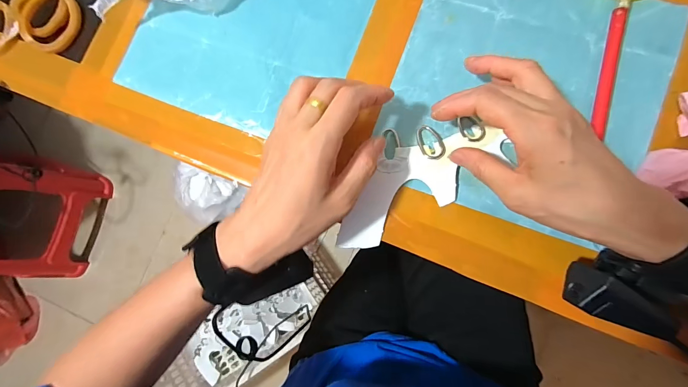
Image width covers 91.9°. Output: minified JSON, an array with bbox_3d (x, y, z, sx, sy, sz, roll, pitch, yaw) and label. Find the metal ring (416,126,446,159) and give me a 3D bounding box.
[{"bbox_3d":[0.076,-0.045,0.294,0.021,0.004,0.034,-24,81,2],"label":"metal ring"}]

